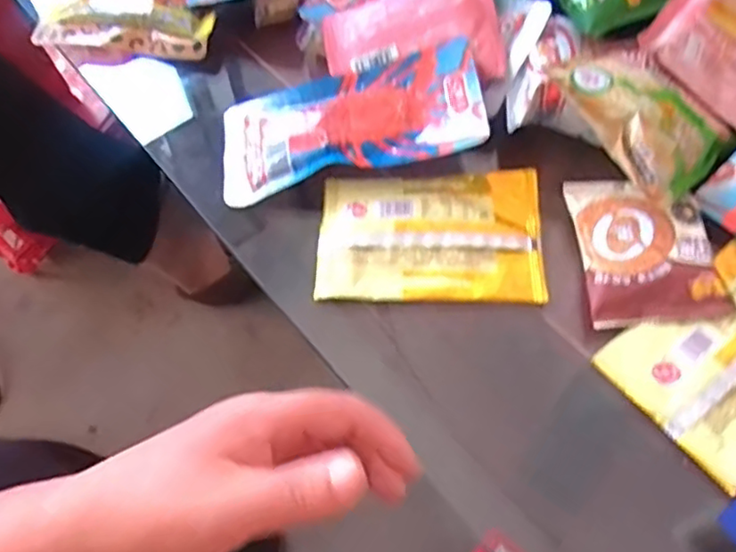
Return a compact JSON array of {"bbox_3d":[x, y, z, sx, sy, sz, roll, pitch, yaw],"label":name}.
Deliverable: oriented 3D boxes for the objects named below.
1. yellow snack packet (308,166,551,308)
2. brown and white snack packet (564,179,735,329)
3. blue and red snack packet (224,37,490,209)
[{"bbox_3d":[0.043,-0.031,0.456,0.151,0.014,0.105,1,57,3],"label":"yellow snack packet"},{"bbox_3d":[0.184,-0.022,0.432,0.086,0.022,0.110,-3,57,0],"label":"brown and white snack packet"},{"bbox_3d":[-0.015,-0.116,0.491,0.197,0.017,0.098,-12,56,11],"label":"blue and red snack packet"}]

